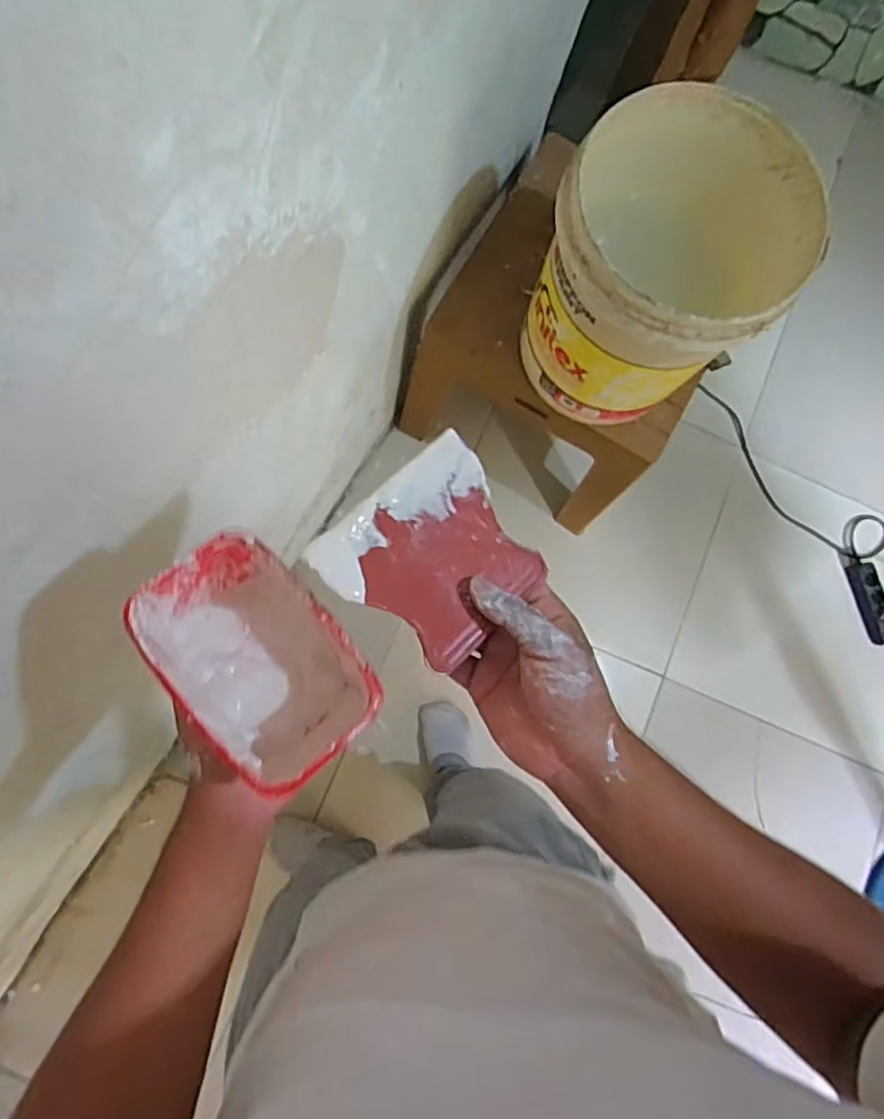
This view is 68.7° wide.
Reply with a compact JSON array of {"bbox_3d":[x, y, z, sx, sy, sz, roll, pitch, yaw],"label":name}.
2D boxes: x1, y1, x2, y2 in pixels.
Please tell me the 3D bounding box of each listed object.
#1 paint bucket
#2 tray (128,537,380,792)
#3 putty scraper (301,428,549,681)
[{"bbox_3d":[0.286,-0.389,0.910,0.286,0.337,0.300,1,82,-5],"label":"paint bucket"},{"bbox_3d":[-0.122,0.066,0.438,0.101,0.099,0.154,-39,87,-9],"label":"tray"},{"bbox_3d":[-0.001,-0.002,0.387,0.116,0.006,0.106,-42,94,-17],"label":"putty scraper"}]

